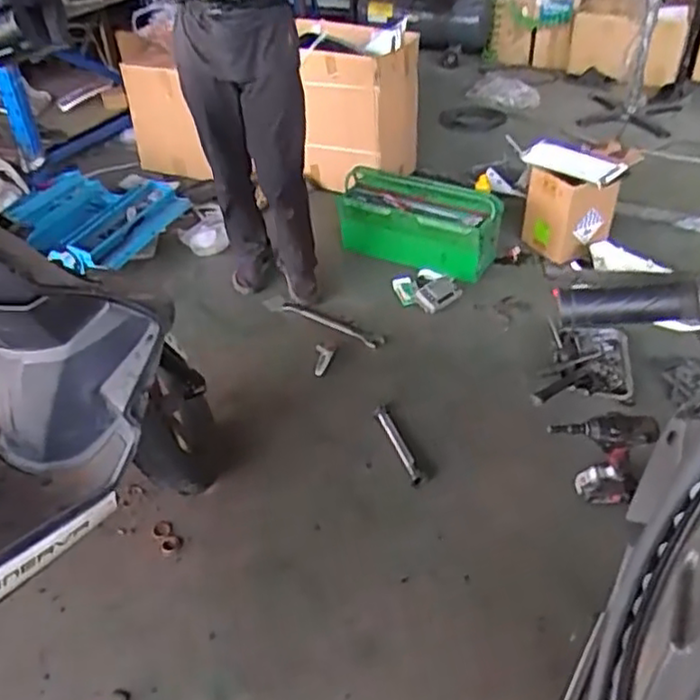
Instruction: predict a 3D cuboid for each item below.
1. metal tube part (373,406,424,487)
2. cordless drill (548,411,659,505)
[{"bbox_3d":[0.135,0.248,1.821,0.048,0.035,0.265,-15,40,-13],"label":"metal tube part"},{"bbox_3d":[0.577,0.252,1.624,0.224,0.245,0.101,-3,39,2],"label":"cordless drill"}]

